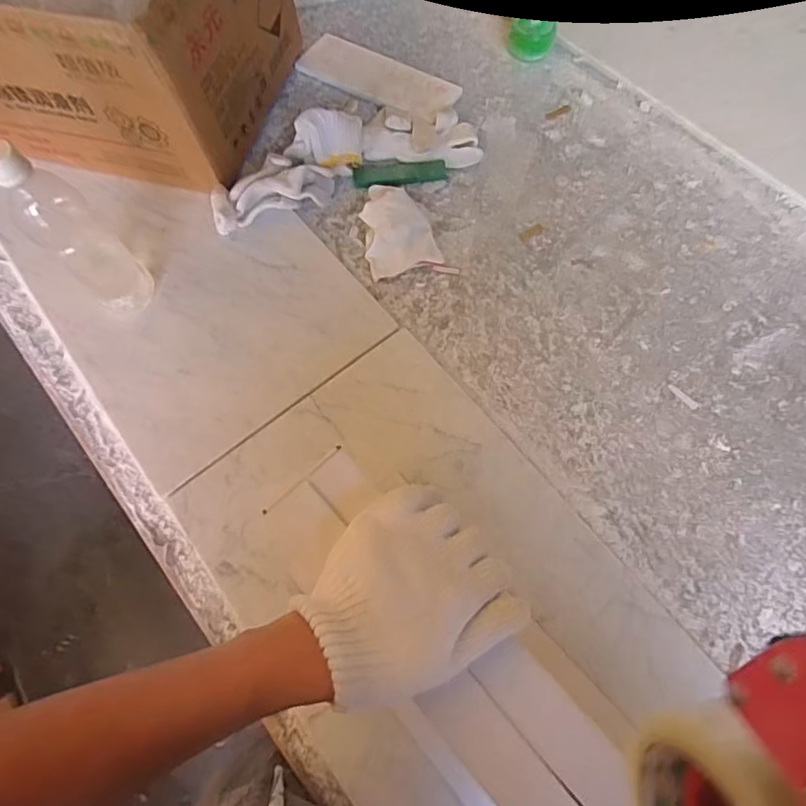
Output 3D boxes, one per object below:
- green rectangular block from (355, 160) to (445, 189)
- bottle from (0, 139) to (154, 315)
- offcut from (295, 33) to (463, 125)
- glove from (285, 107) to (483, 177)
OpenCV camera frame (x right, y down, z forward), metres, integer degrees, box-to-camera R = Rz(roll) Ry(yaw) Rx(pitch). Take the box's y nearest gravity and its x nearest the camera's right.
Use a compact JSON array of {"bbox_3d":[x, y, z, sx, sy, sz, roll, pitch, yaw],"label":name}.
[{"bbox_3d":[-0.003,-0.281,0.672,0.112,0.007,0.034,-3,68,1],"label":"green rectangular block"},{"bbox_3d":[-0.317,-0.159,0.539,0.062,0.213,0.055,-42,73,-13],"label":"bottle"},{"bbox_3d":[-0.033,-0.439,0.738,0.233,0.012,0.088,32,69,20],"label":"offcut"},{"bbox_3d":[-0.024,-0.341,0.674,0.233,0.062,0.100,-6,68,0],"label":"glove"}]

